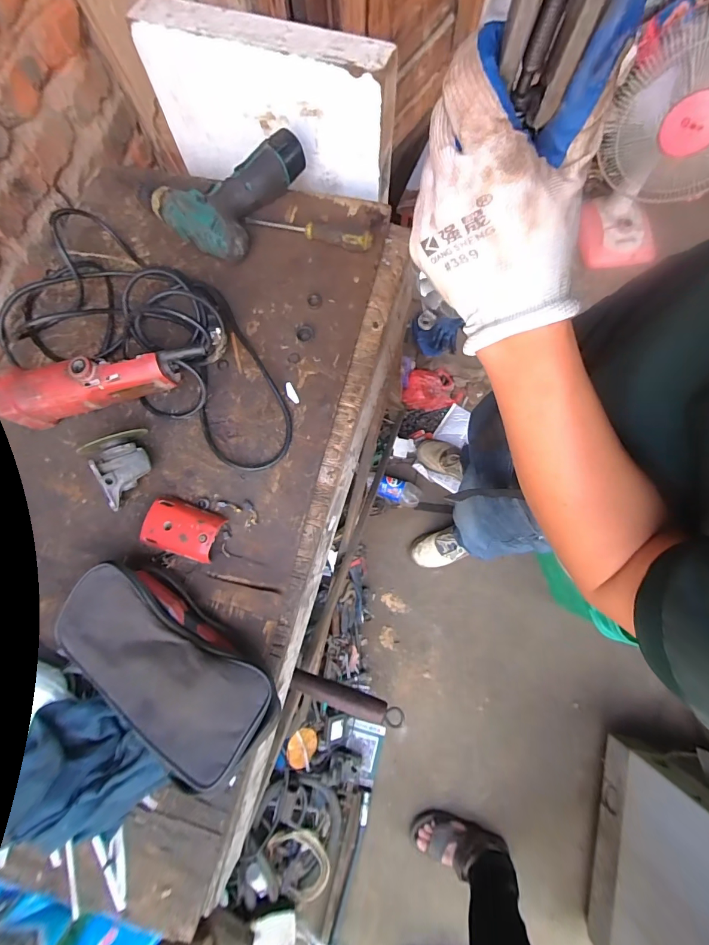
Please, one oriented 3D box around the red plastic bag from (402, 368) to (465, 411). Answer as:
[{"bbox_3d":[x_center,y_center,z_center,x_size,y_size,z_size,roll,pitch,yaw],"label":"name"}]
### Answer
[{"bbox_3d":[0.271,-0.296,1.363,0.219,0.063,0.144,-9,77,-1],"label":"red plastic bag"}]

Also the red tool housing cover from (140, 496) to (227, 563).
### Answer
[{"bbox_3d":[-0.204,0.067,0.463,0.088,0.030,0.058,17,78,5],"label":"red tool housing cover"}]

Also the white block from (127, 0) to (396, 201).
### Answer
[{"bbox_3d":[-0.123,-0.536,0.575,0.358,0.177,0.070,17,78,5],"label":"white block"}]

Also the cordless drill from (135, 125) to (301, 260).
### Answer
[{"bbox_3d":[-0.193,-0.404,0.550,0.178,0.066,0.192,28,79,8],"label":"cordless drill"}]

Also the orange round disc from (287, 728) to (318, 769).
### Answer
[{"bbox_3d":[-0.146,0.762,1.077,0.076,0.015,0.099,23,36,29],"label":"orange round disc"}]

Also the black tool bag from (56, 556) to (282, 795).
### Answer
[{"bbox_3d":[-0.194,0.203,0.410,0.230,0.071,0.115,36,80,9],"label":"black tool bag"}]

